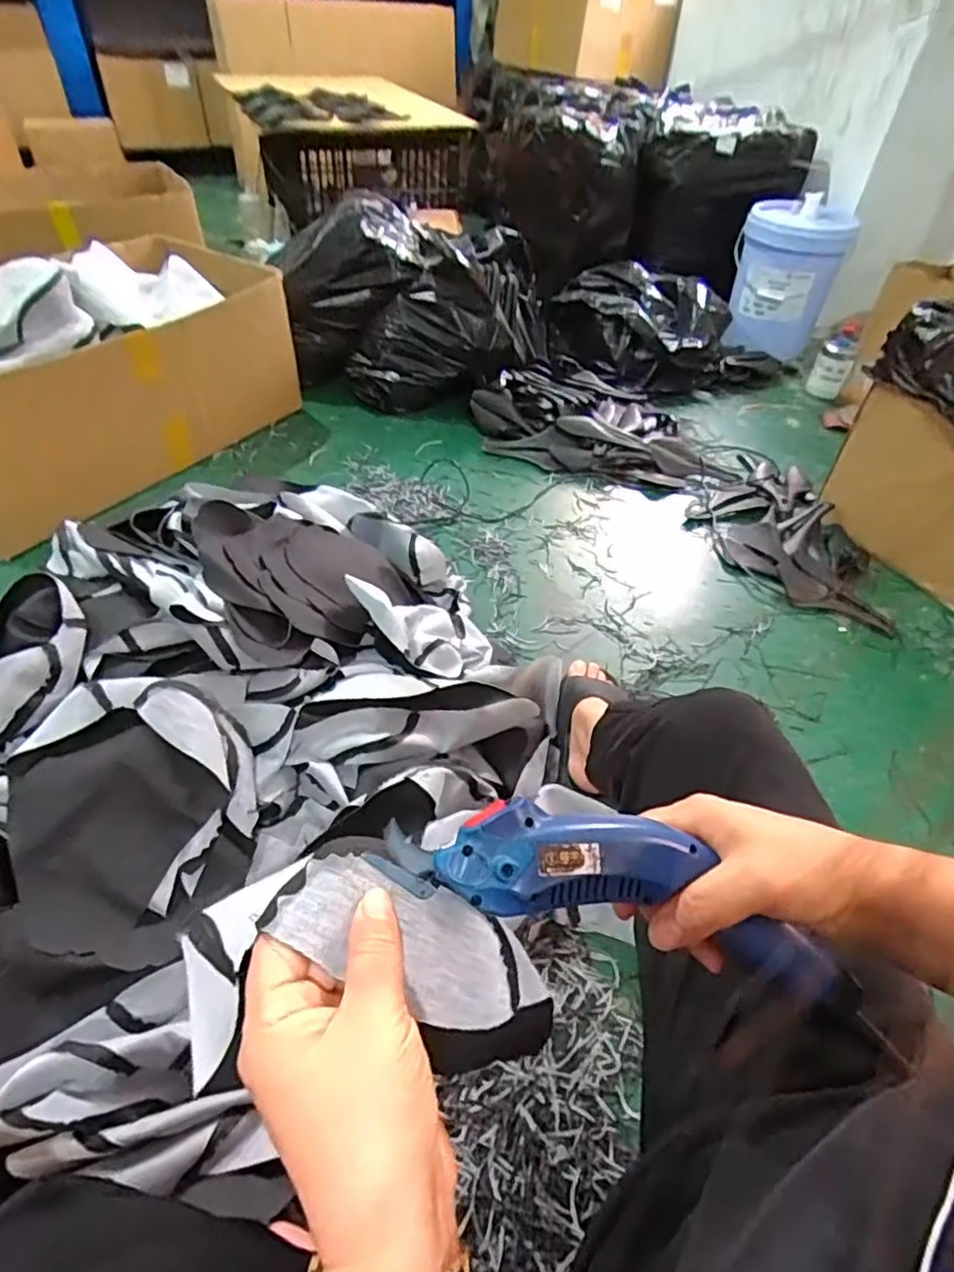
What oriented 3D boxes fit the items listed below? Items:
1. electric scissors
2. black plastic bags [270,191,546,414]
[{"bbox_3d":[0.070,0.119,0.317,0.230,0.037,0.052,18,48,-9],"label":"electric scissors"},{"bbox_3d":[-0.144,-0.835,1.651,0.612,0.386,0.390,5,45,1],"label":"black plastic bags"}]

